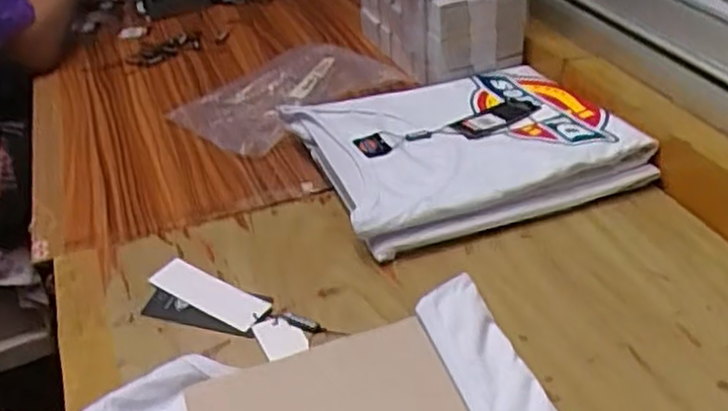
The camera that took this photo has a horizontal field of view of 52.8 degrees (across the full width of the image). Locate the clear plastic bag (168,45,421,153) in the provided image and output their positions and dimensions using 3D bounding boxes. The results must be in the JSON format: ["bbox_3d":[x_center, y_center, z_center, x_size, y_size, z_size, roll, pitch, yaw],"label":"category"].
[{"bbox_3d":[-0.098,-0.151,0.980,0.215,0.044,0.270,28,45,35],"label":"clear plastic bag"}]

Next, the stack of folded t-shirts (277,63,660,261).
[{"bbox_3d":[0.110,-0.072,0.830,0.334,0.042,0.285,-13,37,-14],"label":"stack of folded t-shirts"}]

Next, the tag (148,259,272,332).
[{"bbox_3d":[-0.140,0.079,0.667,0.117,0.006,0.039,20,45,27],"label":"tag"}]

